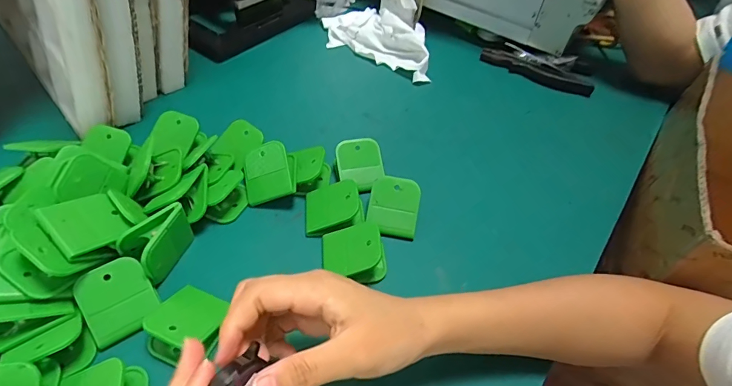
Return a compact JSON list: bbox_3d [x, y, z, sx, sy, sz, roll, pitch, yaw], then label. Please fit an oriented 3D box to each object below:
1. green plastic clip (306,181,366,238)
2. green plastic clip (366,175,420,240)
[{"bbox_3d":[-0.029,0.012,0.383,0.054,0.028,0.047,-2,51,-8],"label":"green plastic clip"},{"bbox_3d":[0.026,0.012,0.385,0.045,0.027,0.050,11,50,3],"label":"green plastic clip"}]

